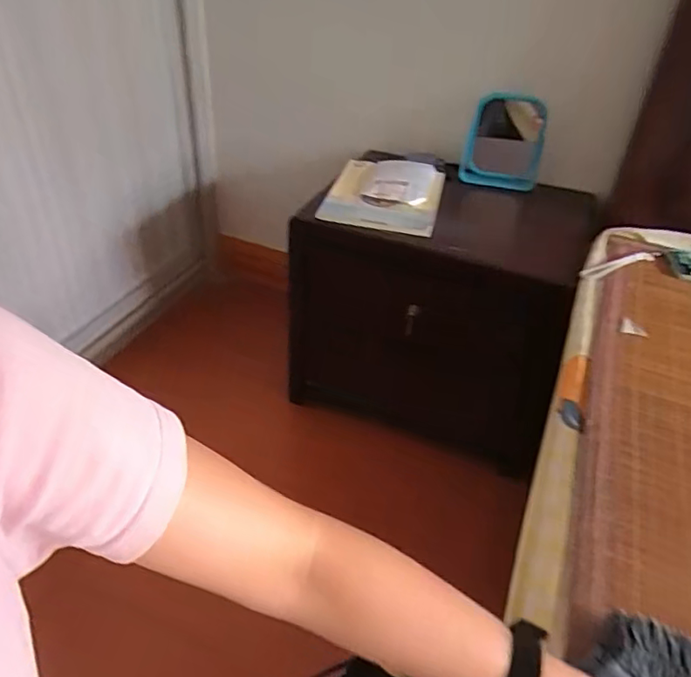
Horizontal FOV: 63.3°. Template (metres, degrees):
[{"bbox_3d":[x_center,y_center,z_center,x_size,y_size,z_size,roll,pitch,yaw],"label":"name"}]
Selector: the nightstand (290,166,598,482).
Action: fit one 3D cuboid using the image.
[{"bbox_3d":[0.198,-0.071,1.224,0.523,0.460,0.358,17,40,16],"label":"nightstand"}]

